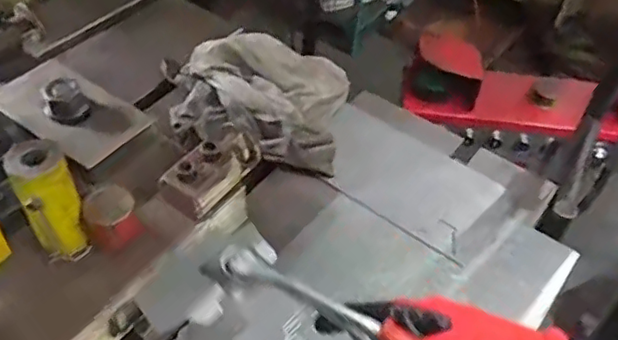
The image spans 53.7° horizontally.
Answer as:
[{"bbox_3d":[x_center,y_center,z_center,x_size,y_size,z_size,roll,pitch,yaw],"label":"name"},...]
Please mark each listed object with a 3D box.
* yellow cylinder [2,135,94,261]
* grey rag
[{"bbox_3d":[-0.198,0.026,0.472,0.039,0.101,0.039,-22,52,-21],"label":"yellow cylinder"},{"bbox_3d":[-0.084,-0.103,0.789,0.262,0.069,0.187,10,47,7],"label":"grey rag"}]

